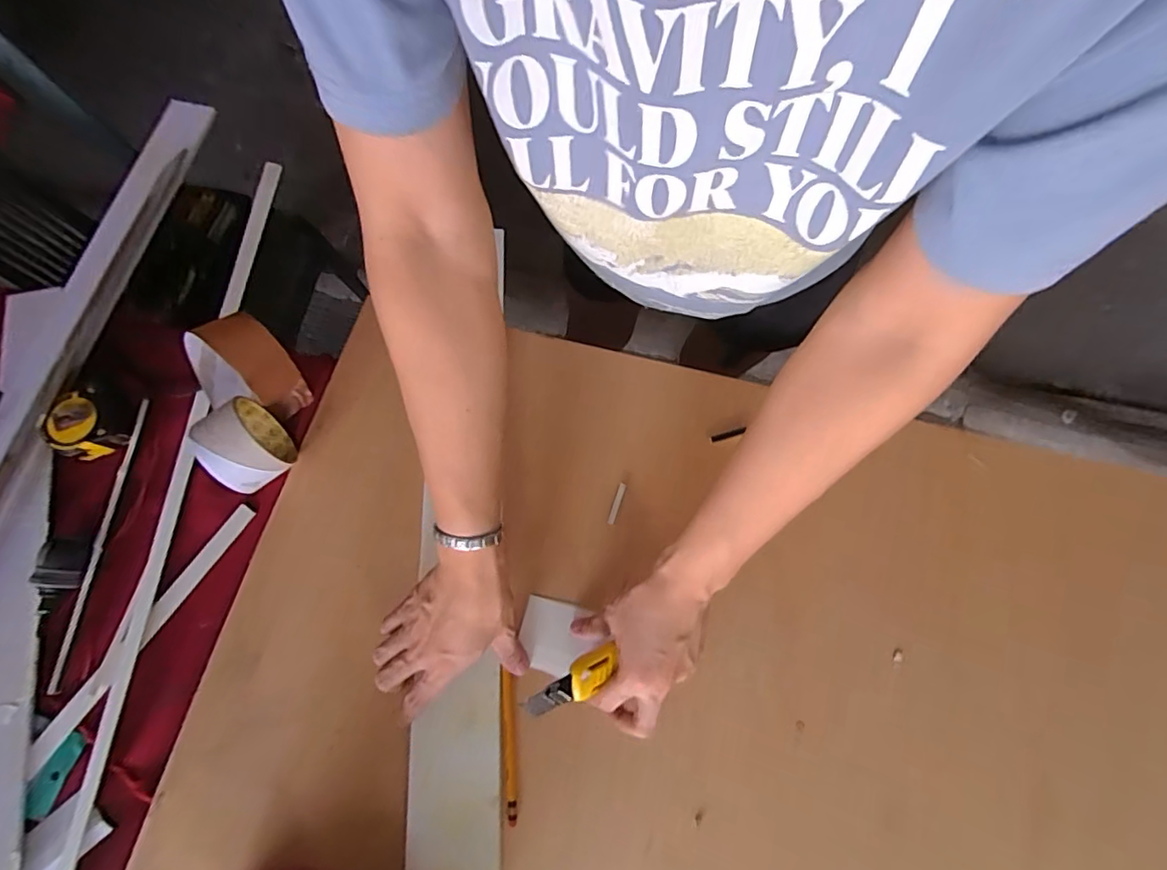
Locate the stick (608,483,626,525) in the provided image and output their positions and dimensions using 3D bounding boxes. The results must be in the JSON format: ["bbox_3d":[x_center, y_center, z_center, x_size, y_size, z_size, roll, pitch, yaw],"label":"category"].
[{"bbox_3d":[0.033,0.068,0.533,0.007,0.005,0.044,18,74,5],"label":"stick"}]

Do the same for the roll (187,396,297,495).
[{"bbox_3d":[-0.320,0.009,0.508,0.051,0.073,0.077,-38,77,-10],"label":"roll"}]

